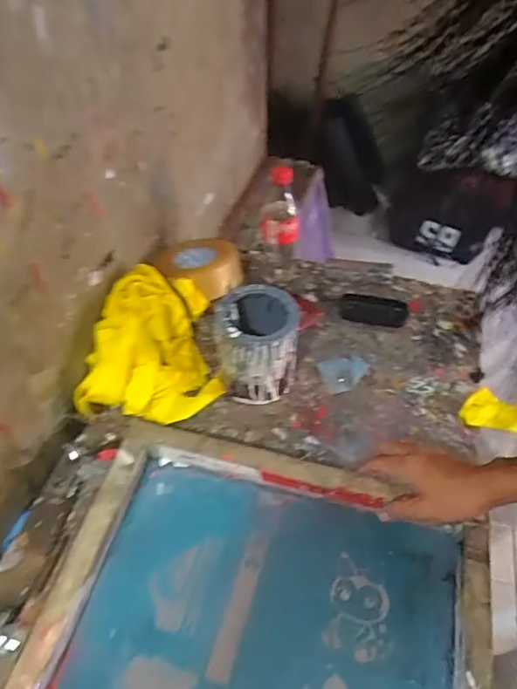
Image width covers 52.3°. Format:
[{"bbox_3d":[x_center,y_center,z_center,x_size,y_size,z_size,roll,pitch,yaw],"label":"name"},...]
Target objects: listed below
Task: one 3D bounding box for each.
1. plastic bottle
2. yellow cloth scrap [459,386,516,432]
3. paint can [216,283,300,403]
[{"bbox_3d":[0.038,-0.195,0.880,0.061,0.214,0.081,10,50,7],"label":"plastic bottle"},{"bbox_3d":[0.340,0.104,0.747,0.065,0.005,0.092,-40,54,-17],"label":"yellow cloth scrap"},{"bbox_3d":[-0.002,0.003,0.754,0.104,0.142,0.101,1,49,-1],"label":"paint can"}]

